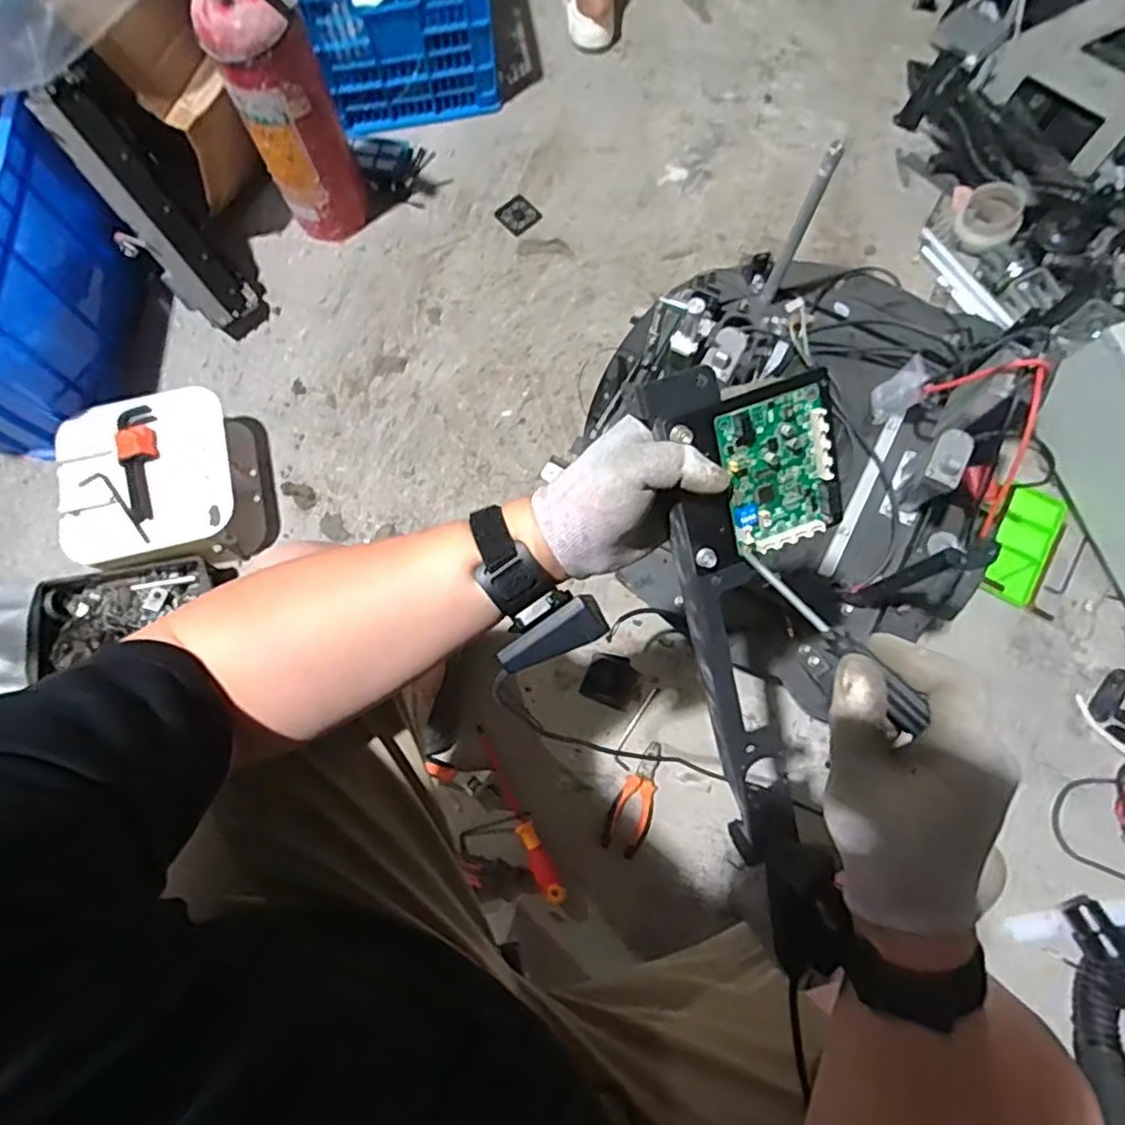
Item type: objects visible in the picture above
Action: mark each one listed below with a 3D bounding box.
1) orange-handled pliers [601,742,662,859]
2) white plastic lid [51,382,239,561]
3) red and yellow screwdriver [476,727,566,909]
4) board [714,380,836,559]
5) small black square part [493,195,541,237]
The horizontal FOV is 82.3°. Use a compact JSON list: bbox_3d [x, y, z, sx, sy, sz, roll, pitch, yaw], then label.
[{"bbox_3d":[0.106,0.332,0.907,0.059,0.013,0.155,23,76,5],"label":"orange-handled pliers"},{"bbox_3d":[-0.603,-0.133,0.929,0.237,0.031,0.237,-17,76,-5],"label":"white plastic lid"},{"bbox_3d":[-0.061,0.348,0.895,0.027,0.031,0.250,-26,77,-7],"label":"red and yellow screwdriver"},{"bbox_3d":[0.129,-0.053,0.382,0.064,0.008,0.088,-19,113,-5],"label":"board"},{"bbox_3d":[-0.080,-0.626,1.161,0.065,0.010,0.069,-40,79,-10],"label":"small black square part"}]

